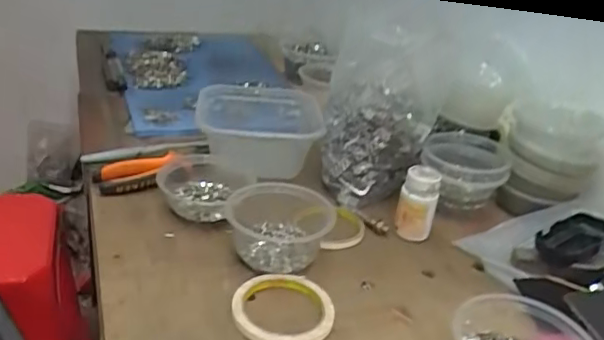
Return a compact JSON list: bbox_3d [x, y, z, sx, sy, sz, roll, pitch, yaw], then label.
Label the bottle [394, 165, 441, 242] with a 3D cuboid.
[{"bbox_3d":[0.138,0.041,0.704,0.047,0.082,0.040,13,28,11],"label":"bottle"}]

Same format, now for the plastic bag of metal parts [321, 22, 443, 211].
[{"bbox_3d":[0.100,-0.072,0.761,0.129,0.221,0.113,9,27,2],"label":"plastic bag of metal parts"}]

